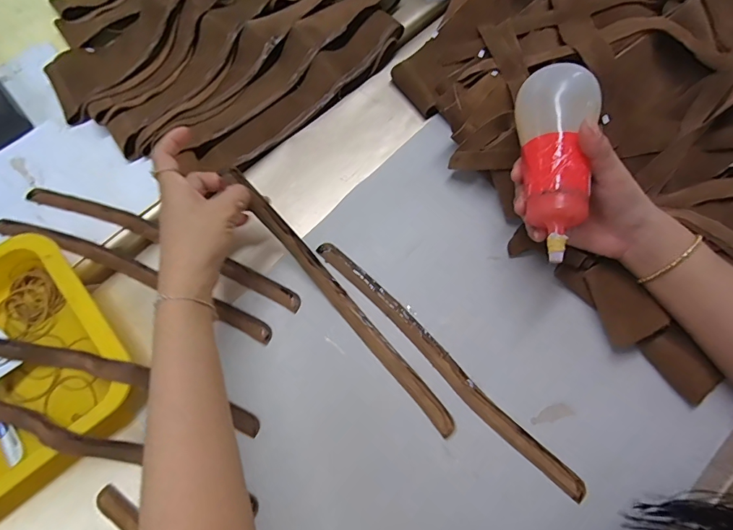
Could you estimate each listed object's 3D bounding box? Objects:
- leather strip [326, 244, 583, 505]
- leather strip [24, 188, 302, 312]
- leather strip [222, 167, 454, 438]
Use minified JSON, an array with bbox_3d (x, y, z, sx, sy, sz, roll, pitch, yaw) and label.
[{"bbox_3d":[0.067,0.086,0.403,0.021,0.007,0.314,-43,75,-11],"label":"leather strip"},{"bbox_3d":[-0.214,-0.025,0.454,0.325,0.010,0.026,22,74,9],"label":"leather strip"},{"bbox_3d":[-0.024,0.033,0.404,0.019,0.046,0.299,-40,86,-11],"label":"leather strip"}]

